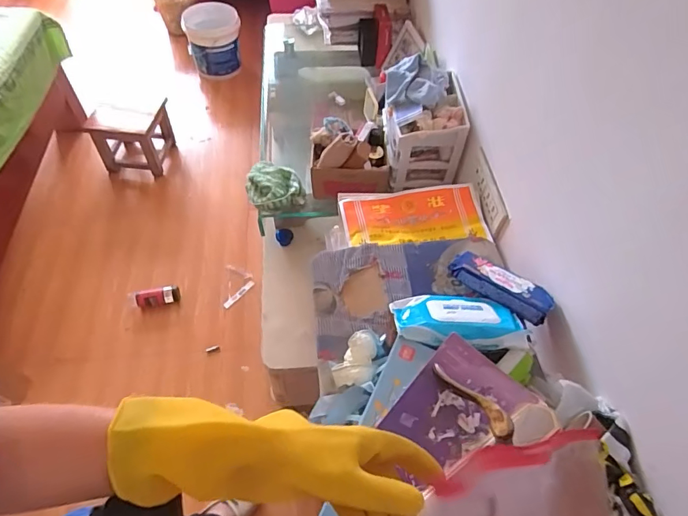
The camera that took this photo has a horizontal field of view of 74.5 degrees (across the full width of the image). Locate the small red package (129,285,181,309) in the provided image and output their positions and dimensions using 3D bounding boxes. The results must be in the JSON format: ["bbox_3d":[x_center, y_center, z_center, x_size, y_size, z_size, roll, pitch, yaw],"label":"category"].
[{"bbox_3d":[-0.624,0.137,1.503,0.155,0.063,0.064,-12,57,-11],"label":"small red package"}]

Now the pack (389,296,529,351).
[{"bbox_3d":[0.163,0.097,0.654,0.180,0.055,0.101,0,29,0],"label":"pack"}]

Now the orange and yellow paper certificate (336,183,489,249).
[{"bbox_3d":[0.139,-0.088,0.909,0.282,0.039,0.123,-2,56,-5],"label":"orange and yellow paper certificate"}]

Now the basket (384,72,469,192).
[{"bbox_3d":[0.183,-0.291,1.073,0.163,0.195,0.167,0,56,-3],"label":"basket"}]

